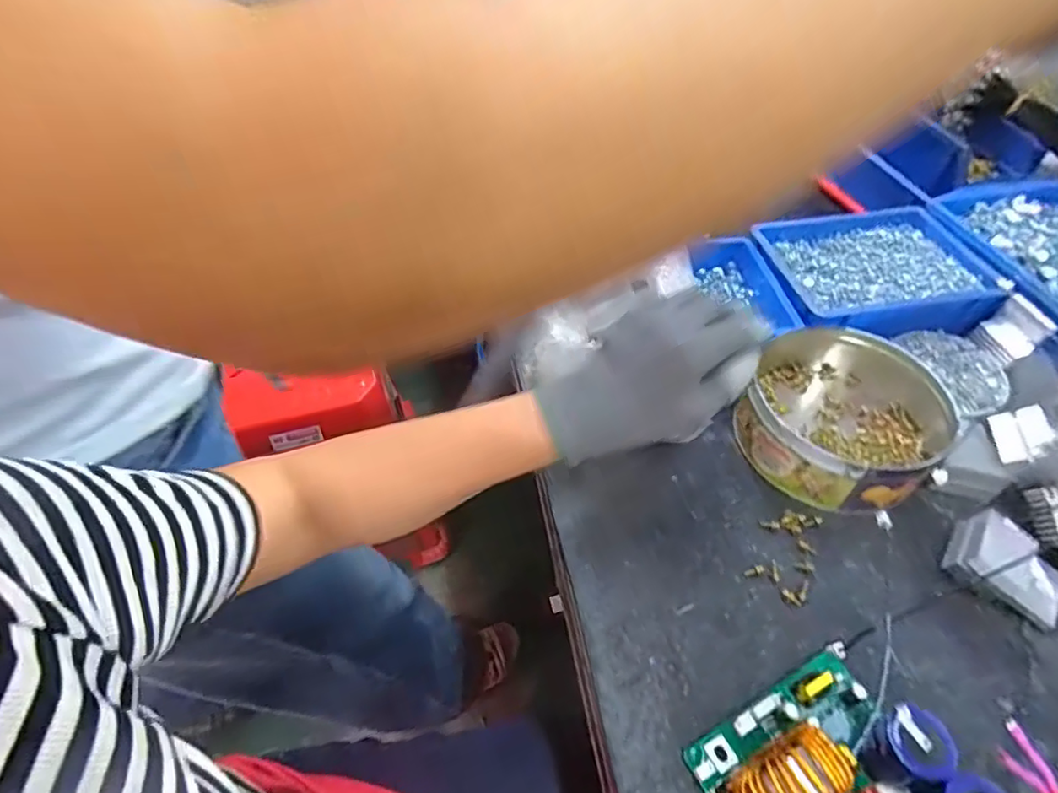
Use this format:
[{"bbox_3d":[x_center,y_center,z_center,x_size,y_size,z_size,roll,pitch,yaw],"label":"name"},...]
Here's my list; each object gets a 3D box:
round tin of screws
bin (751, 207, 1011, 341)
[{"bbox_3d":[0.258,0.006,0.469,0.148,0.053,0.166,30,55,26],"label":"round tin of screws"},{"bbox_3d":[0.338,-0.126,0.576,0.199,0.038,0.161,-9,51,-4],"label":"bin"}]

